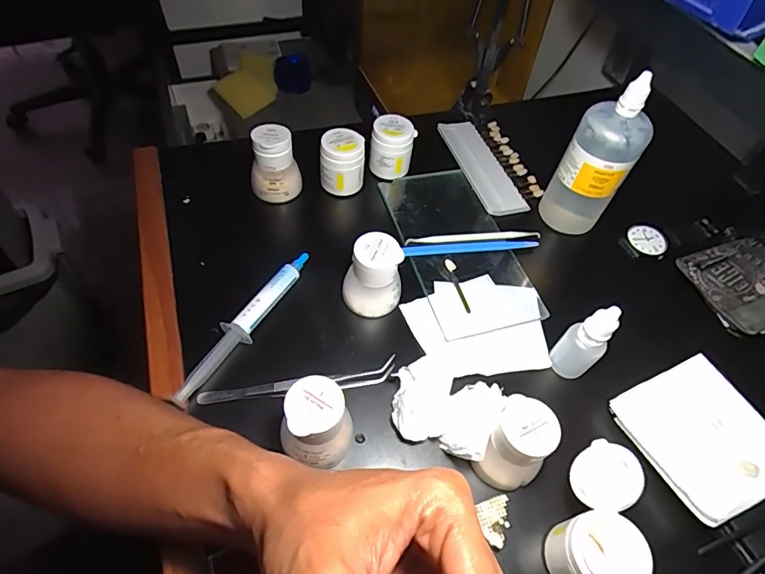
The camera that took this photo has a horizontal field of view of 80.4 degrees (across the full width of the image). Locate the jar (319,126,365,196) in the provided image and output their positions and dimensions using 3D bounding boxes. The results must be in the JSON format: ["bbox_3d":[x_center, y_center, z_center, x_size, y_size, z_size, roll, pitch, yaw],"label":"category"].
[{"bbox_3d":[-0.041,-0.125,0.462,0.043,0.060,0.041,2,55,-3],"label":"jar"}]

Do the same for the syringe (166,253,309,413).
[{"bbox_3d":[-0.109,0.027,0.366,0.020,0.020,0.156,25,57,12],"label":"syringe"}]

